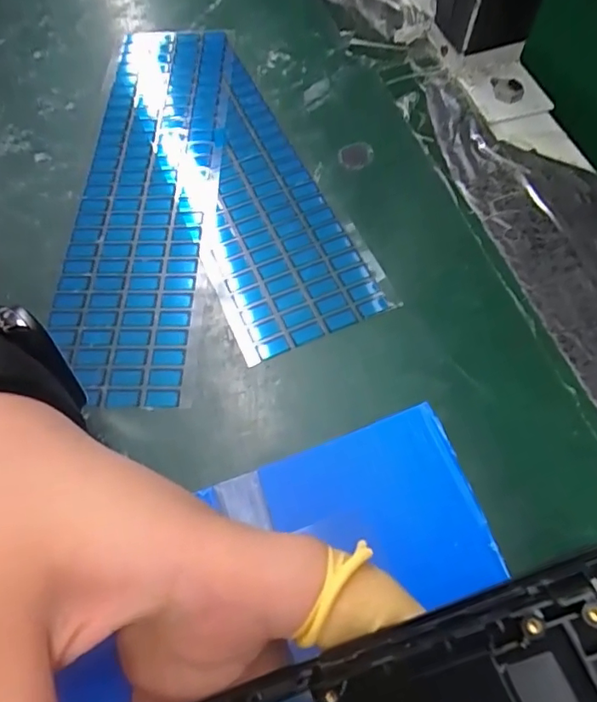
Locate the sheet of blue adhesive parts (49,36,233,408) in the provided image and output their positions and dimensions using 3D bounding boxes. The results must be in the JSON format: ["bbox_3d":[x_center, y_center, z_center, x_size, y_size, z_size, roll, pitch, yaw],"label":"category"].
[{"bbox_3d":[-0.077,-0.084,0.272,0.067,0.005,0.240,0,62,1],"label":"sheet of blue adhesive parts"}]

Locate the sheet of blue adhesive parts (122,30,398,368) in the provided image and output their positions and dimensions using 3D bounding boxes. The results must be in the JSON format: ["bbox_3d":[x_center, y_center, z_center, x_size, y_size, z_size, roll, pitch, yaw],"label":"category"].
[{"bbox_3d":[-0.033,-0.098,0.279,0.069,0.005,0.226,-21,64,-10],"label":"sheet of blue adhesive parts"}]

